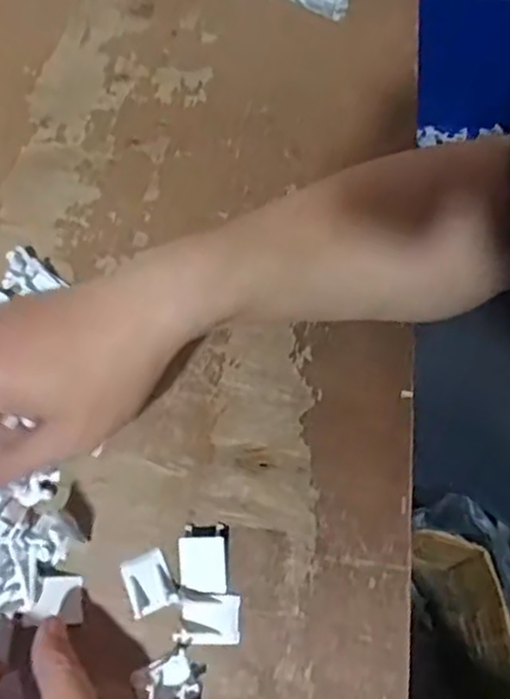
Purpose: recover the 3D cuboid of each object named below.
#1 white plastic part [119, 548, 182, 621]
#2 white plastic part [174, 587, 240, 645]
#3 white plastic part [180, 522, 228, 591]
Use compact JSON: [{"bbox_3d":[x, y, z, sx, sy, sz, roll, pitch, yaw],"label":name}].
[{"bbox_3d":[-0.056,0.123,0.360,0.024,0.007,0.031,-21,67,-7],"label":"white plastic part"},{"bbox_3d":[-0.024,0.139,0.350,0.032,0.004,0.025,5,66,5],"label":"white plastic part"},{"bbox_3d":[-0.027,0.109,0.359,0.026,0.013,0.034,1,66,3],"label":"white plastic part"}]

